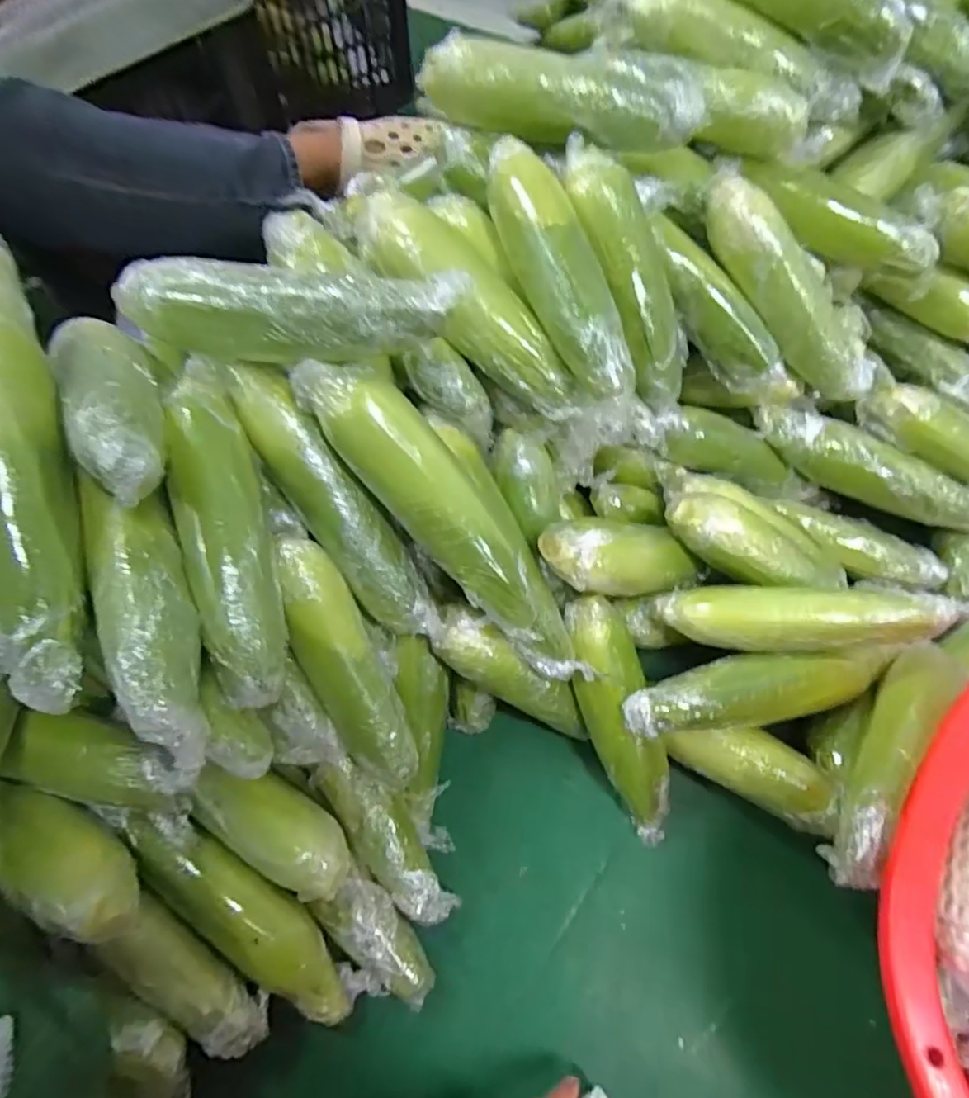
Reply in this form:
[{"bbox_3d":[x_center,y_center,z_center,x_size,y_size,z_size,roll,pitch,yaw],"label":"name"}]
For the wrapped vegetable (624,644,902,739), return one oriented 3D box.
[{"bbox_3d":[0.229,0.112,0.492,0.242,0.055,0.053,-8,61,-3],"label":"wrapped vegetable"}]

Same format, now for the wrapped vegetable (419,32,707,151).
[{"bbox_3d":[0.059,-0.353,0.471,0.218,0.054,0.047,8,62,6],"label":"wrapped vegetable"}]

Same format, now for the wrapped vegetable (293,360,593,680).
[{"bbox_3d":[-0.013,-0.016,0.427,0.068,0.055,0.290,-49,114,-22],"label":"wrapped vegetable"}]

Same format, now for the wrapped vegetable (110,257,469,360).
[{"bbox_3d":[-0.121,-0.144,0.370,0.215,0.045,0.045,5,62,4],"label":"wrapped vegetable"}]

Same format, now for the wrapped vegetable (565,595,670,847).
[{"bbox_3d":[0.117,0.143,0.503,0.058,0.041,0.217,-18,99,-8],"label":"wrapped vegetable"}]

